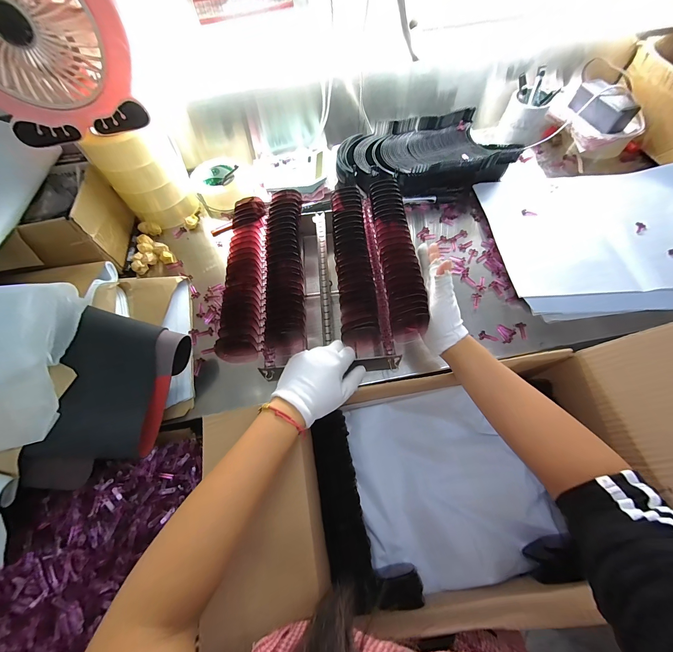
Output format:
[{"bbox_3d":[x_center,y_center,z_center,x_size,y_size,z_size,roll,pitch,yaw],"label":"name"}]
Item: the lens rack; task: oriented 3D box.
[{"bbox_3d":[-0.026,-0.088,0.463,0.288,0.078,0.304,-5,62,0],"label":"lens rack"}]

